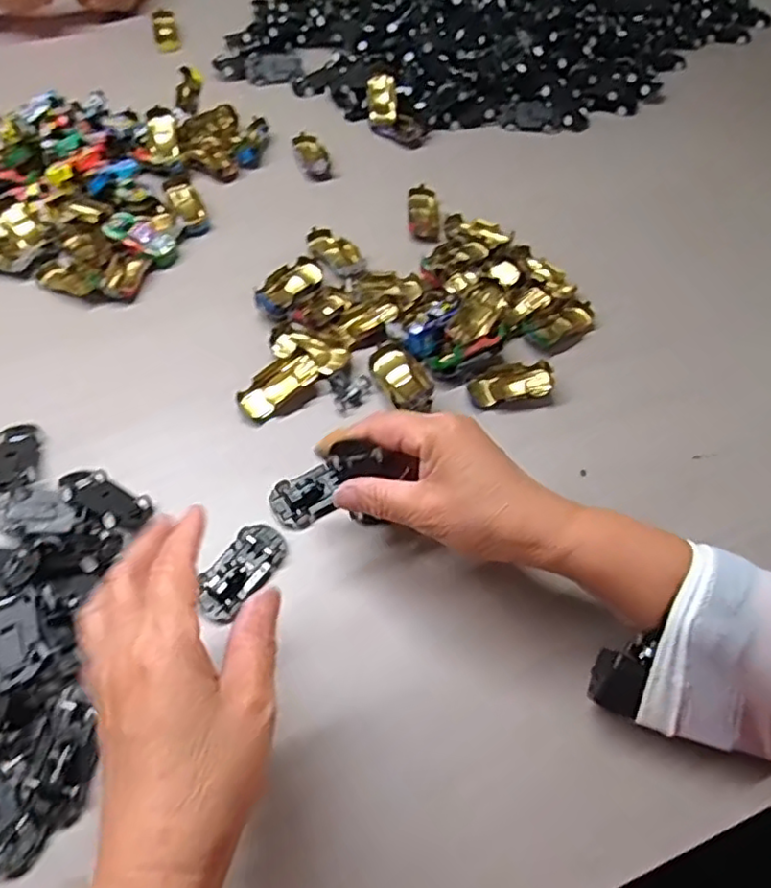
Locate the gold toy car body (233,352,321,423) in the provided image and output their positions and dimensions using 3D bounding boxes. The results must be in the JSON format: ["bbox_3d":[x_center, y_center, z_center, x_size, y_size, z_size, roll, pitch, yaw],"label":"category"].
[{"bbox_3d":[-0.078,-0.041,0.479,0.063,0.012,0.041,-34,63,-21],"label":"gold toy car body"}]

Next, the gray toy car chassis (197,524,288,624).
[{"bbox_3d":[-0.090,0.077,0.401,0.032,0.016,0.065,27,60,17],"label":"gray toy car chassis"}]

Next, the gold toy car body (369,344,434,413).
[{"bbox_3d":[0.012,-0.050,0.478,0.031,0.022,0.067,-22,59,-15],"label":"gold toy car body"}]

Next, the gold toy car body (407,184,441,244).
[{"bbox_3d":[0.035,-0.213,0.605,0.029,0.015,0.068,0,56,-1],"label":"gold toy car body"}]

